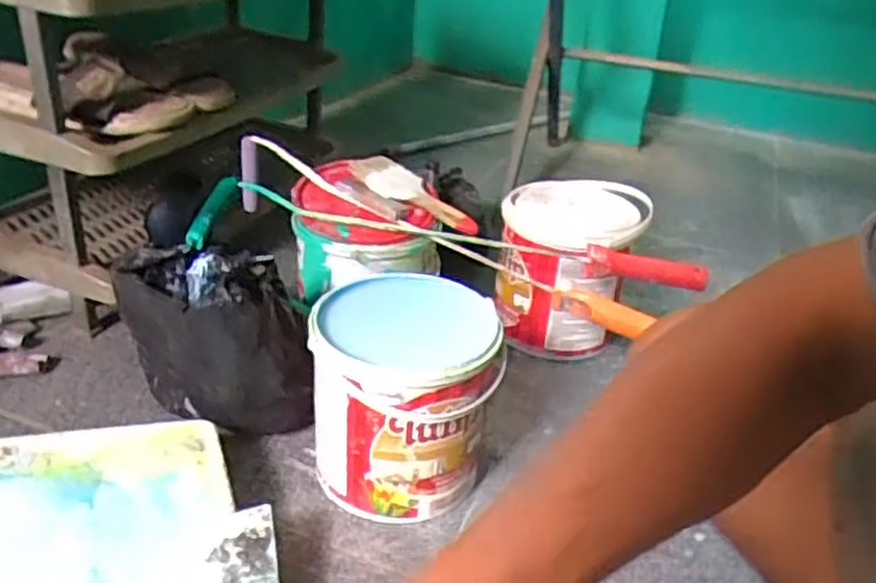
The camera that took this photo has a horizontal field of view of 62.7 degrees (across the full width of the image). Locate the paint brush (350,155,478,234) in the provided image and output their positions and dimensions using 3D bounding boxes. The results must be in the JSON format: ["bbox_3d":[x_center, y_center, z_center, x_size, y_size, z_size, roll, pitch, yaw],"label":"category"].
[{"bbox_3d":[-0.027,-0.124,0.913,0.192,0.021,0.064,33,39,20],"label":"paint brush"}]

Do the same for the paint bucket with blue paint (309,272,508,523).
[{"bbox_3d":[-0.036,0.110,0.733,0.170,0.192,0.161,3,30,-2],"label":"paint bucket with blue paint"}]

